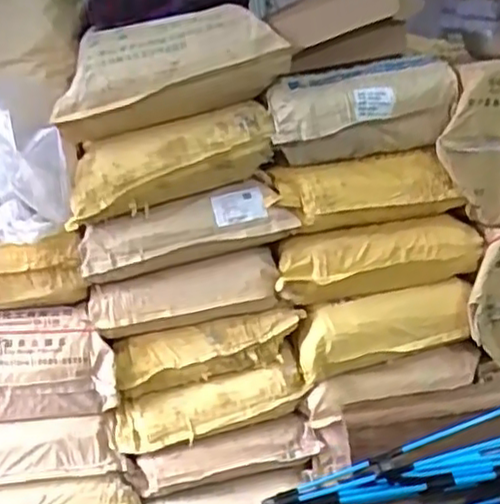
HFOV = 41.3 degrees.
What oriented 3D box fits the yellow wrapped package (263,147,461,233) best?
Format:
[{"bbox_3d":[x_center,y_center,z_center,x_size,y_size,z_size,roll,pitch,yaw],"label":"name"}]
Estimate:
[{"bbox_3d":[0.230,-0.116,1.308,0.350,0.128,0.091,-11,18,-11],"label":"yellow wrapped package"}]

